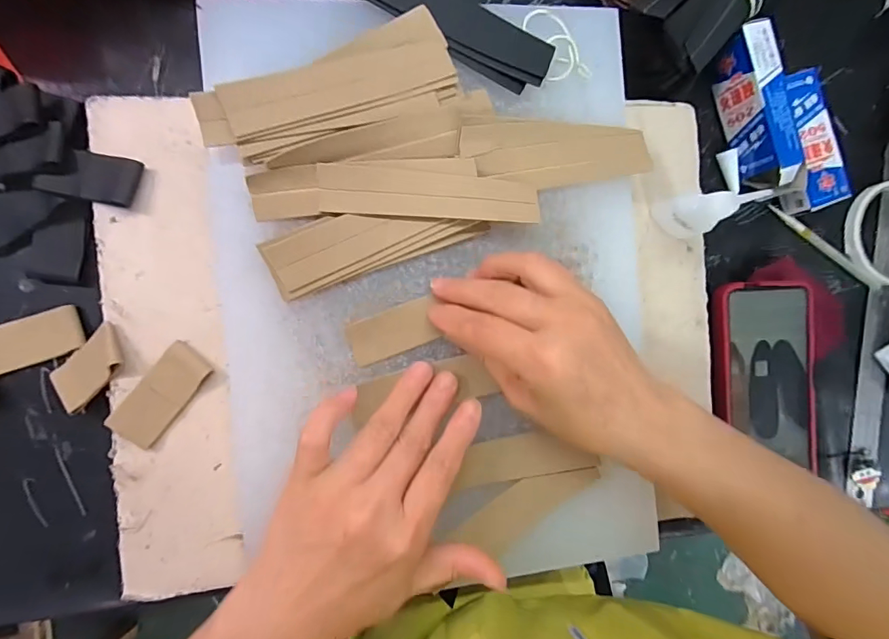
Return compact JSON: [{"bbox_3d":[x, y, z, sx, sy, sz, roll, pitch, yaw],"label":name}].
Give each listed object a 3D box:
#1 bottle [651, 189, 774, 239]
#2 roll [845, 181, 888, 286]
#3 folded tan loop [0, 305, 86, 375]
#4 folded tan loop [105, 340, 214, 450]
[{"bbox_3d":[0.168,-0.070,0.273,0.027,0.078,0.029,-15,93,-9],"label":"bottle"},{"bbox_3d":[0.379,-0.072,0.363,0.094,0.010,0.085,-1,91,-10],"label":"roll"},{"bbox_3d":[-0.252,0.013,0.262,0.058,0.009,0.028,-20,94,-9],"label":"folded tan loop"},{"bbox_3d":[-0.165,0.044,0.254,0.027,0.007,0.060,39,84,-8],"label":"folded tan loop"}]

